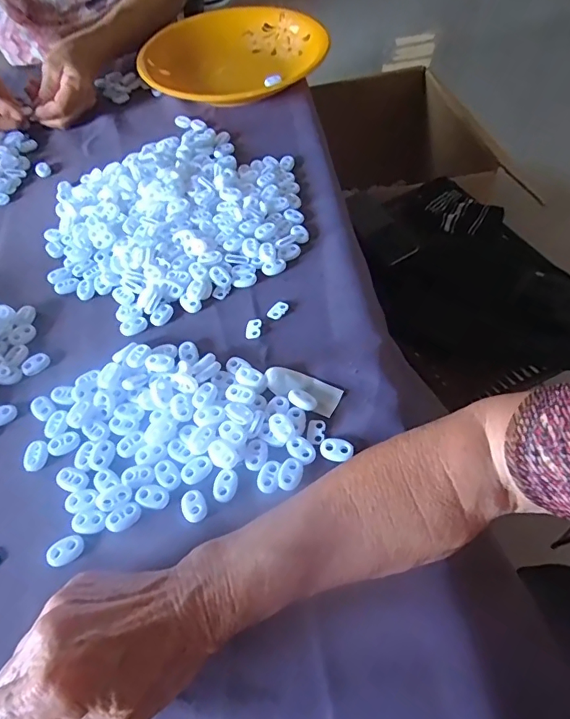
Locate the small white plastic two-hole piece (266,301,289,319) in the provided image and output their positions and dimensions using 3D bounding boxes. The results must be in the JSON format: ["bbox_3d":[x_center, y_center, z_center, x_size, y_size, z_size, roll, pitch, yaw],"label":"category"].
[{"bbox_3d":[-0.006,-0.043,0.409,0.013,0.004,0.019,36,64,24],"label":"small white plastic two-hole piece"}]

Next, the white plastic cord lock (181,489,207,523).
[{"bbox_3d":[-0.059,0.095,0.311,0.015,0.004,0.022,-21,57,-12],"label":"white plastic cord lock"}]

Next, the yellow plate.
[{"bbox_3d":[-0.061,-0.391,0.626,0.194,0.047,0.232,26,61,22],"label":"yellow plate"}]

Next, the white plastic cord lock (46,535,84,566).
[{"bbox_3d":[-0.138,0.120,0.301,0.022,0.004,0.016,-23,58,-13],"label":"white plastic cord lock"}]

